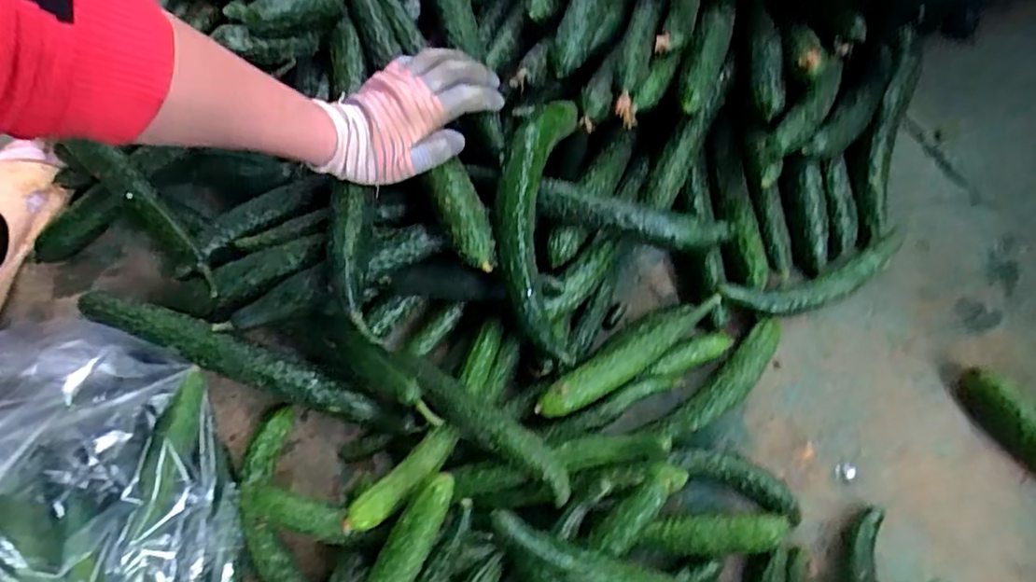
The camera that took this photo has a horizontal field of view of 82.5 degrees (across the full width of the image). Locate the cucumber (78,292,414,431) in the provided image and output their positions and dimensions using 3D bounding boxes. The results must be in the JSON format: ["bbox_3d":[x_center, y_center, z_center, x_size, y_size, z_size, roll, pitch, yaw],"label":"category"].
[{"bbox_3d":[-0.234,0.060,0.504,0.297,0.049,0.039,20,70,10],"label":"cucumber"}]

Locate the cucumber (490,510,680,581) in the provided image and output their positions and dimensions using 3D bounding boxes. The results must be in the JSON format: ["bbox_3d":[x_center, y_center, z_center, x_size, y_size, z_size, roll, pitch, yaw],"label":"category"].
[{"bbox_3d":[0.068,0.200,0.411,0.199,0.025,0.028,27,69,-16],"label":"cucumber"}]

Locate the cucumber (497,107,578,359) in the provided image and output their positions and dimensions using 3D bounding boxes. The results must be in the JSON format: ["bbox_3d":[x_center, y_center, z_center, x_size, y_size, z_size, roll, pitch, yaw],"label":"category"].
[{"bbox_3d":[0.015,-0.057,0.491,0.064,0.066,0.230,2,85,3],"label":"cucumber"}]

